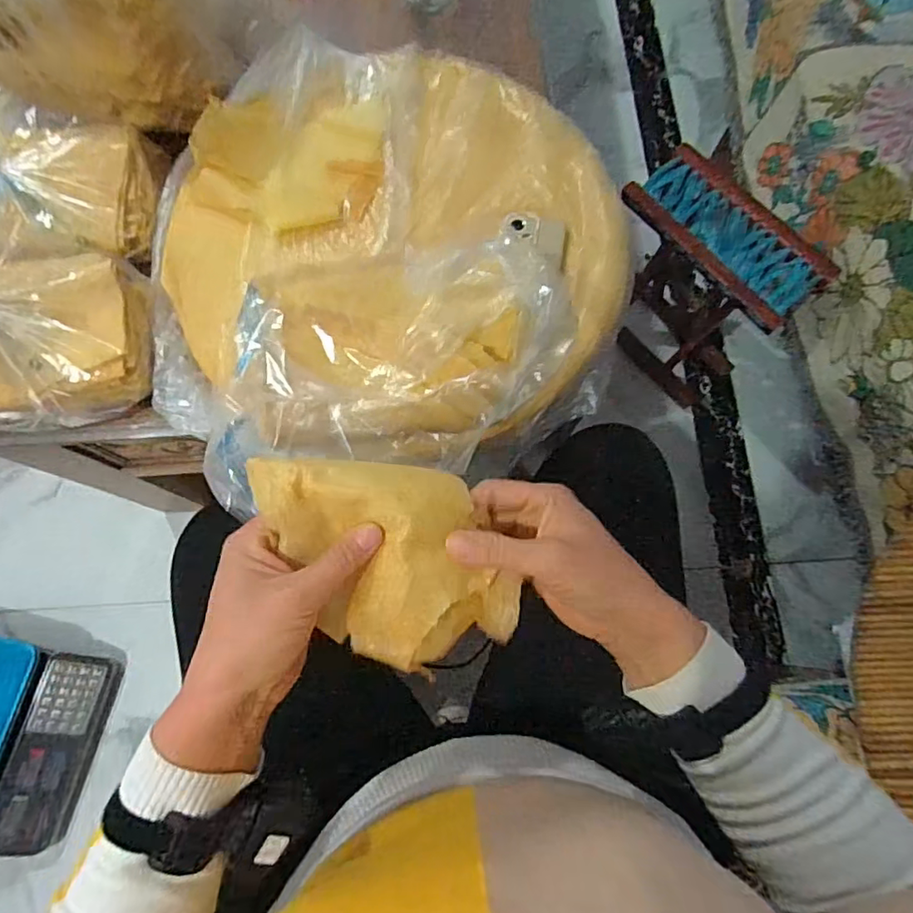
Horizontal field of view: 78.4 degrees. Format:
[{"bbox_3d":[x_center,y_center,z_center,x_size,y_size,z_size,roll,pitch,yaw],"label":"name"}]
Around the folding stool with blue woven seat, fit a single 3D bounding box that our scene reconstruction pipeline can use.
[{"bbox_3d":[0.445,-0.320,1.064,0.204,0.373,0.320,-44,79,-10],"label":"folding stool with blue woven seat"}]

